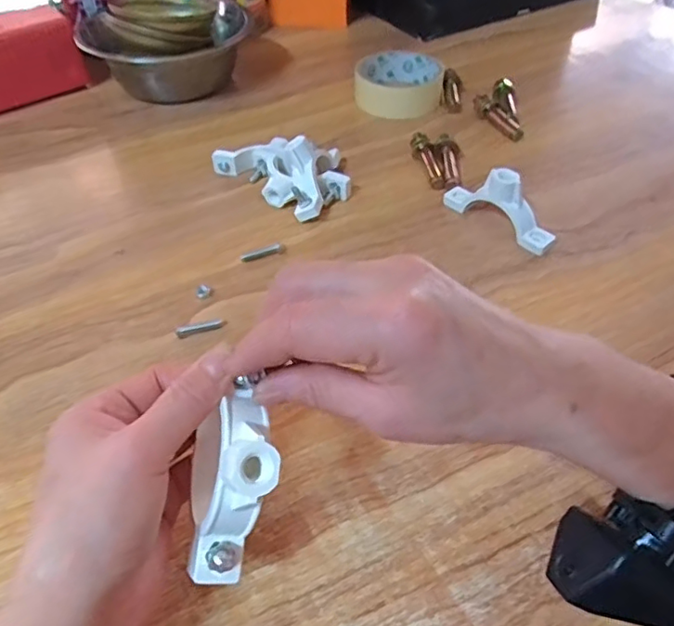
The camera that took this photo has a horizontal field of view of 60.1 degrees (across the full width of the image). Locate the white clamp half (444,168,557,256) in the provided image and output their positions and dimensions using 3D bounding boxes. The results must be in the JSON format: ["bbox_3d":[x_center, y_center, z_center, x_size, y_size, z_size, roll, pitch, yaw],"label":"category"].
[{"bbox_3d":[0.118,-0.081,0.421,0.018,0.043,0.088,-33,53,-27],"label":"white clamp half"}]

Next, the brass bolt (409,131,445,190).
[{"bbox_3d":[0.075,-0.125,0.481,0.013,0.017,0.063,-9,46,-7],"label":"brass bolt"}]

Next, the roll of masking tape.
[{"bbox_3d":[0.061,-0.229,0.578,0.084,0.028,0.085,-1,45,1],"label":"roll of masking tape"}]

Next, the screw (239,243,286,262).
[{"bbox_3d":[-0.052,-0.044,0.412,0.033,0.006,0.007,-18,48,-16],"label":"screw"}]

